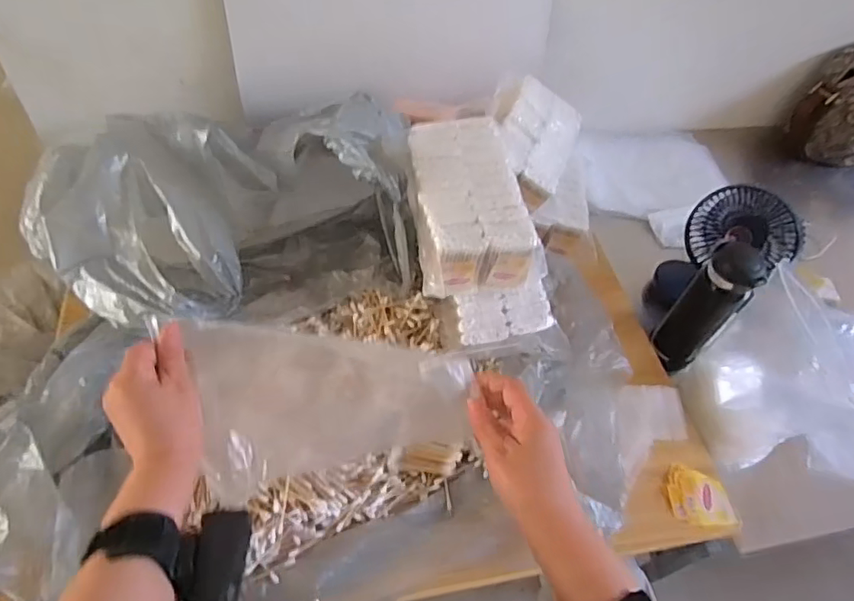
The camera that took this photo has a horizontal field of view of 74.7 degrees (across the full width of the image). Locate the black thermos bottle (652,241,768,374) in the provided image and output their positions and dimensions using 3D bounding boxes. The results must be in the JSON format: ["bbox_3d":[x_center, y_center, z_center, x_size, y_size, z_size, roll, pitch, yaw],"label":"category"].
[{"bbox_3d":[0.372,0.015,0.756,0.069,0.217,0.067,40,58,23],"label":"black thermos bottle"}]

